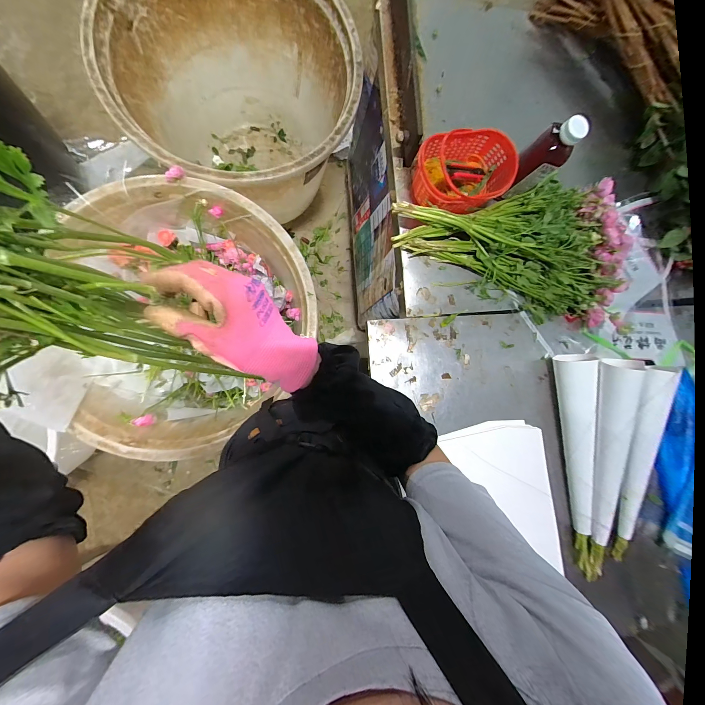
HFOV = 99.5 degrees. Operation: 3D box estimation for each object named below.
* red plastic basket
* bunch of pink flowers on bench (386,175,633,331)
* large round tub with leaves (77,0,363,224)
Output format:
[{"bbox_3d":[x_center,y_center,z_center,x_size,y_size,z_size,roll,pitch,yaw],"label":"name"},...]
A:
[{"bbox_3d":[0.230,-0.378,0.639,0.202,0.098,0.147,-18,90,-8],"label":"red plastic basket"},{"bbox_3d":[0.390,-0.246,0.670,0.627,0.086,0.284,7,87,-8],"label":"bunch of pink flowers on bench"},{"bbox_3d":[-0.373,-0.833,1.096,0.721,0.556,0.713,0,88,-8],"label":"large round tub with leaves"}]

